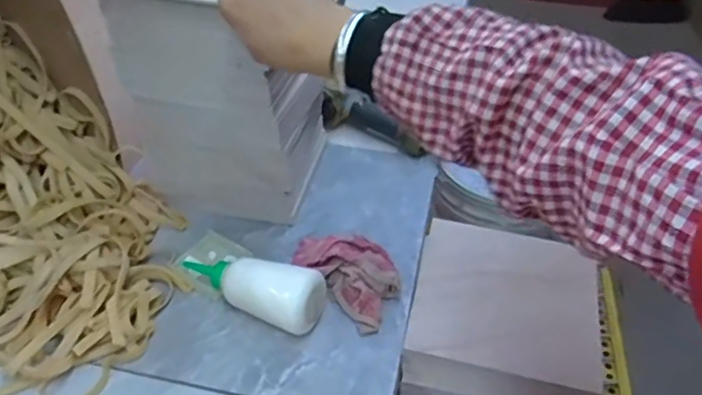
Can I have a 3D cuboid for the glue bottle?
[{"bbox_3d":[-0.102,0.091,0.619,0.154,0.050,0.053,19,46,19],"label":"glue bottle"}]

